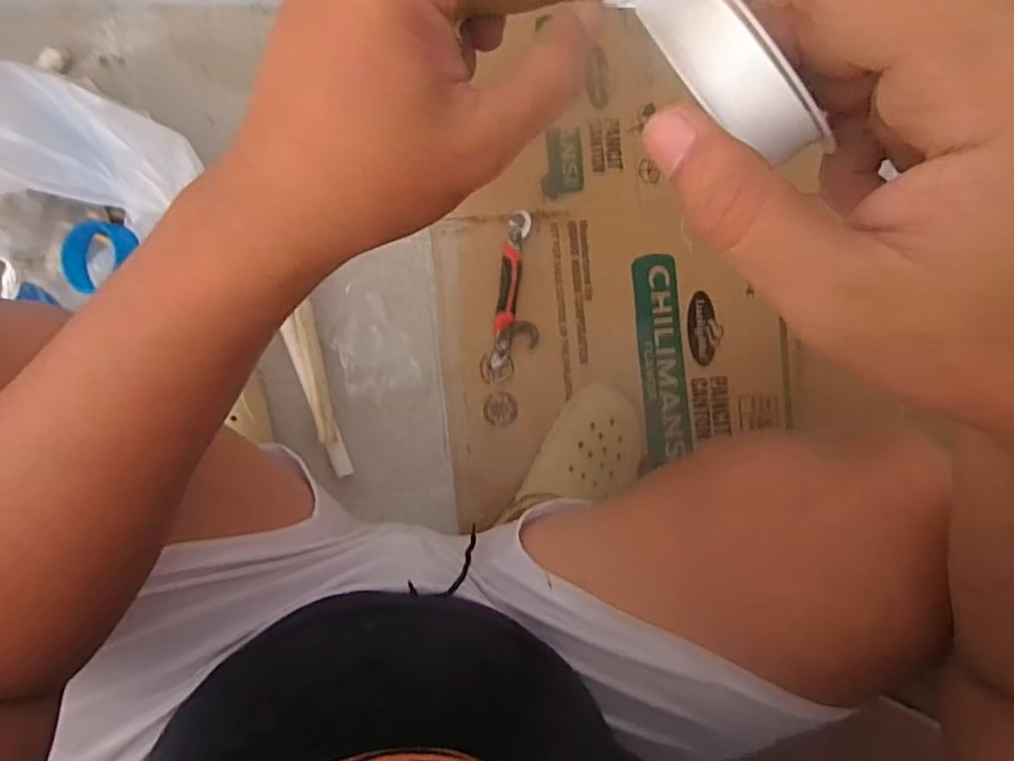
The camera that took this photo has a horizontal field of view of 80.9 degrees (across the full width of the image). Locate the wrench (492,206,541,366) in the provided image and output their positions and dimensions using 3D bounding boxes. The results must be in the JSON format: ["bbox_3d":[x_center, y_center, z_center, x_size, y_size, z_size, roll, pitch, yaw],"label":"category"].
[{"bbox_3d":[0.014,-0.110,0.725,0.053,0.016,0.184,3,91,-10],"label":"wrench"}]

